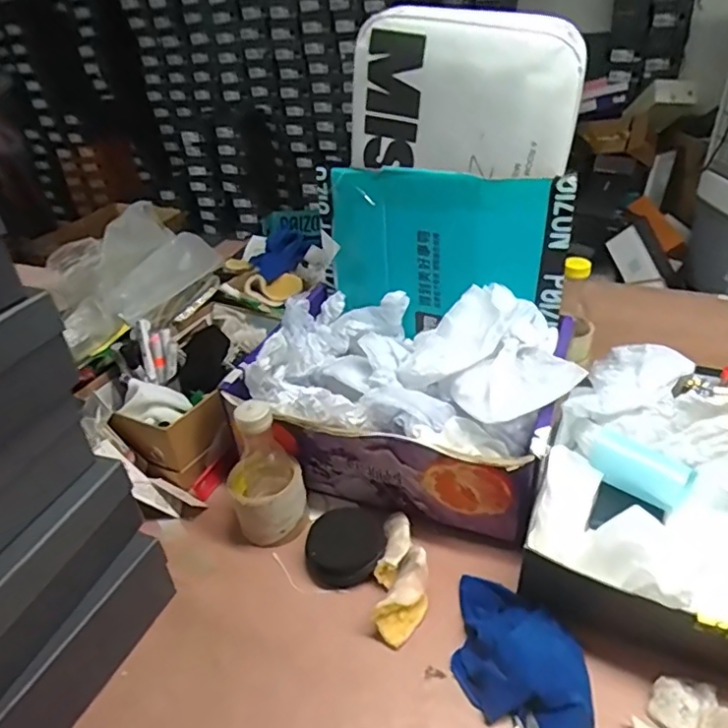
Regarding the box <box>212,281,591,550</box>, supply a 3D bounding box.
[{"bbox_3d":[0.058,0.027,0.761,0.391,0.175,0.288,14,39,26],"label":"box"}]

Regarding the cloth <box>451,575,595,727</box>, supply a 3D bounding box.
[{"bbox_3d":[0.144,0.279,0.554,0.112,0.036,0.172,-28,41,-29],"label":"cloth"}]

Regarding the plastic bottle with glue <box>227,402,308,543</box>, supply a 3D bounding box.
[{"bbox_3d":[-0.120,0.128,0.678,0.088,0.177,0.071,-13,35,-11],"label":"plastic bottle with glue"}]

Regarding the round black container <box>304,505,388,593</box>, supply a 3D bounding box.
[{"bbox_3d":[-0.020,0.215,0.679,0.090,0.025,0.099,-4,35,3],"label":"round black container"}]

